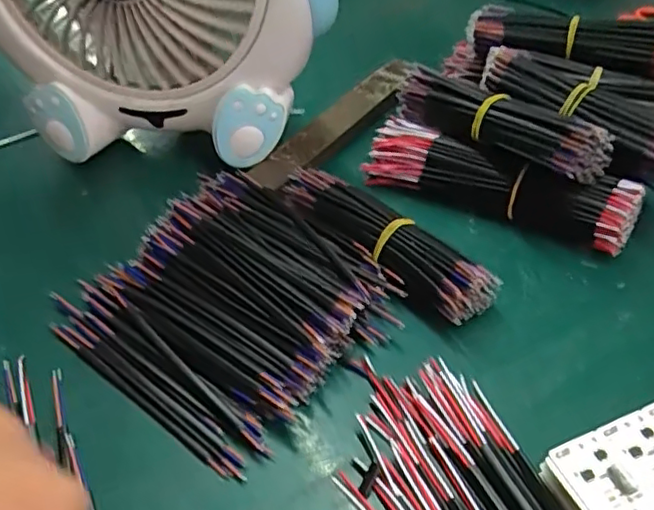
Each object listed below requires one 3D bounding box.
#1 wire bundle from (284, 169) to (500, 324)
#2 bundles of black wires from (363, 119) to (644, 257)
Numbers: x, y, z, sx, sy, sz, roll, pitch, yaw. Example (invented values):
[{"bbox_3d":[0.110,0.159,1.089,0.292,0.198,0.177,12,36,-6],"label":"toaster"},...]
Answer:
[{"bbox_3d":[0.035,-0.010,0.379,0.146,0.034,0.037,34,55,31],"label":"wire bundle"},{"bbox_3d":[0.113,-0.048,0.418,0.176,0.041,0.035,21,49,22],"label":"bundles of black wires"}]

